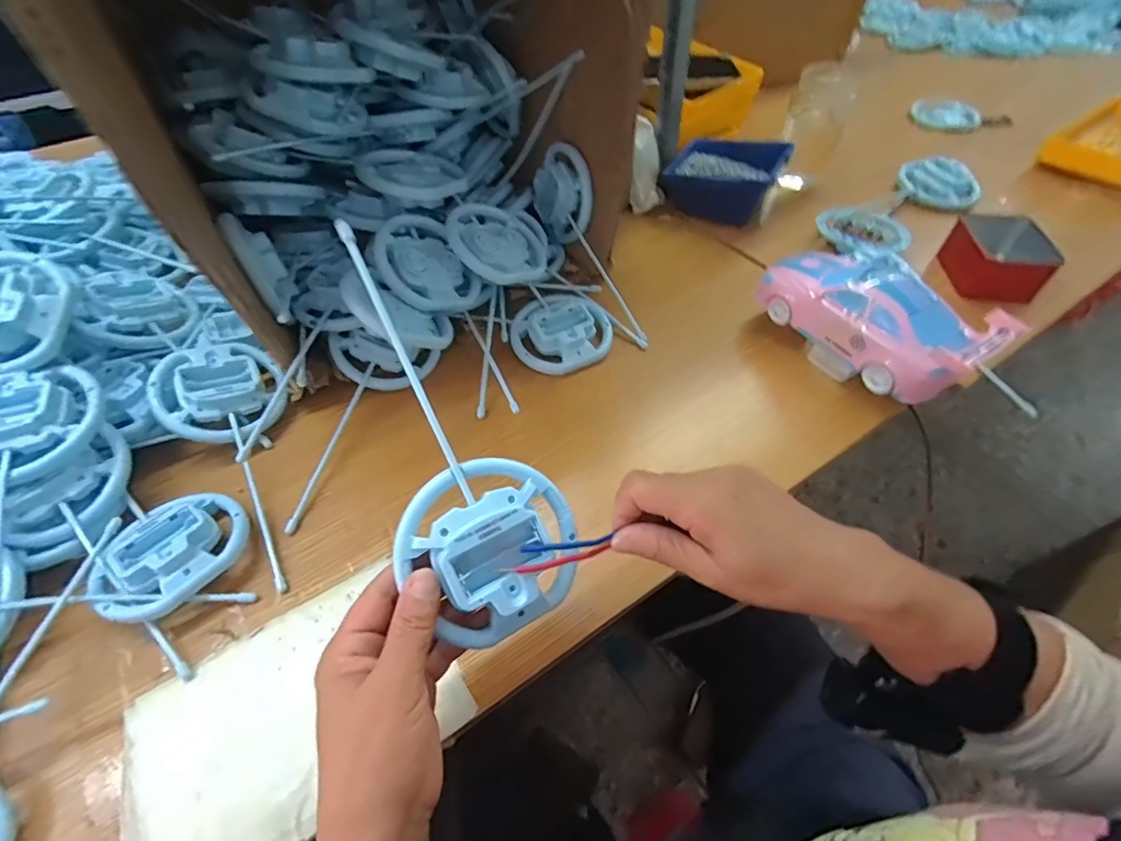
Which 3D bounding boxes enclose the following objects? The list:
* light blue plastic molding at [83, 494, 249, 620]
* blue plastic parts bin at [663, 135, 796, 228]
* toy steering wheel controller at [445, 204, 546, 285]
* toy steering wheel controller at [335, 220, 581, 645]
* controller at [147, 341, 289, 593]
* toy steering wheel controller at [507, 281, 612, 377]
[{"bbox_3d":[-0.293,0.099,0.374,0.085,0.032,0.099,34,60,25],"label":"light blue plastic molding"},{"bbox_3d":[0.216,-0.321,0.654,0.140,0.061,0.116,29,58,22],"label":"blue plastic parts bin"},{"bbox_3d":[-0.066,-0.179,0.508,0.101,0.026,0.096,15,52,-24],"label":"toy steering wheel controller"},{"bbox_3d":[-0.070,0.008,0.282,0.095,0.025,0.238,-28,89,-19],"label":"toy steering wheel controller"},{"bbox_3d":[-0.274,0.033,0.429,0.099,0.045,0.252,-25,69,-17],"label":"controller"},{"bbox_3d":[0.002,-0.097,0.519,0.103,0.028,0.101,0,53,0],"label":"toy steering wheel controller"}]

